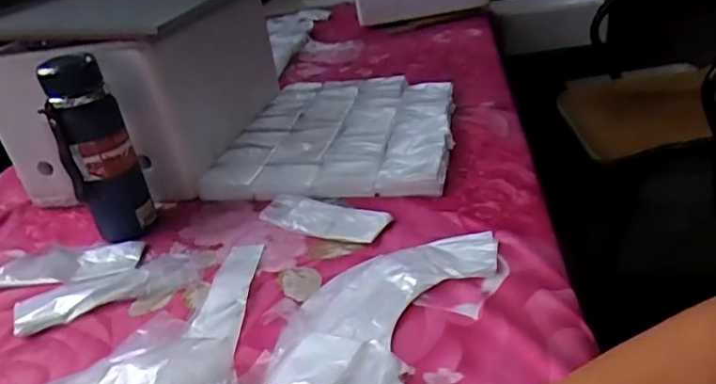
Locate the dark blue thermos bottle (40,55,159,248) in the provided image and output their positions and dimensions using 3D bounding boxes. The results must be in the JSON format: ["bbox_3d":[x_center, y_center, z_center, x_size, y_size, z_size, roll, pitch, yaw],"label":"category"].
[{"bbox_3d":[-0.319,-0.048,0.690,0.081,0.236,0.062,-20,30,-24],"label":"dark blue thermos bottle"}]

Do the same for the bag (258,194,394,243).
[{"bbox_3d":[-0.047,0.031,0.695,0.169,0.010,0.062,12,50,29],"label":"bag"}]

